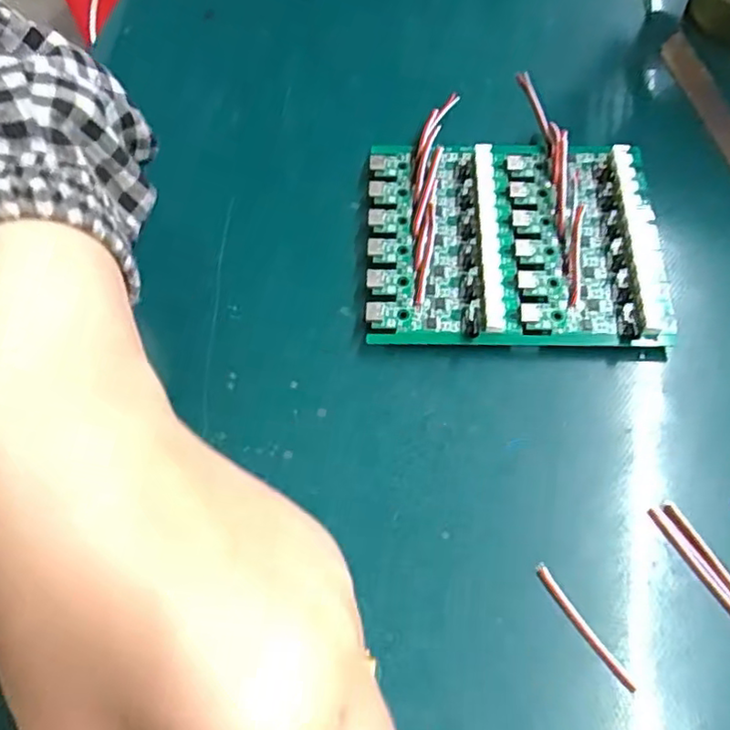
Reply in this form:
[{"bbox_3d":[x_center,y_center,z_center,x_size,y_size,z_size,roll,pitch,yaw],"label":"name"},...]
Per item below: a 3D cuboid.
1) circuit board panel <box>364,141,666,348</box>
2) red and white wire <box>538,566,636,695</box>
[{"bbox_3d":[0.062,-0.054,0.280,0.120,0.015,0.100,1,65,2],"label":"circuit board panel"},{"bbox_3d":[0.074,0.089,0.218,0.005,0.004,0.047,-31,68,-12],"label":"red and white wire"}]

